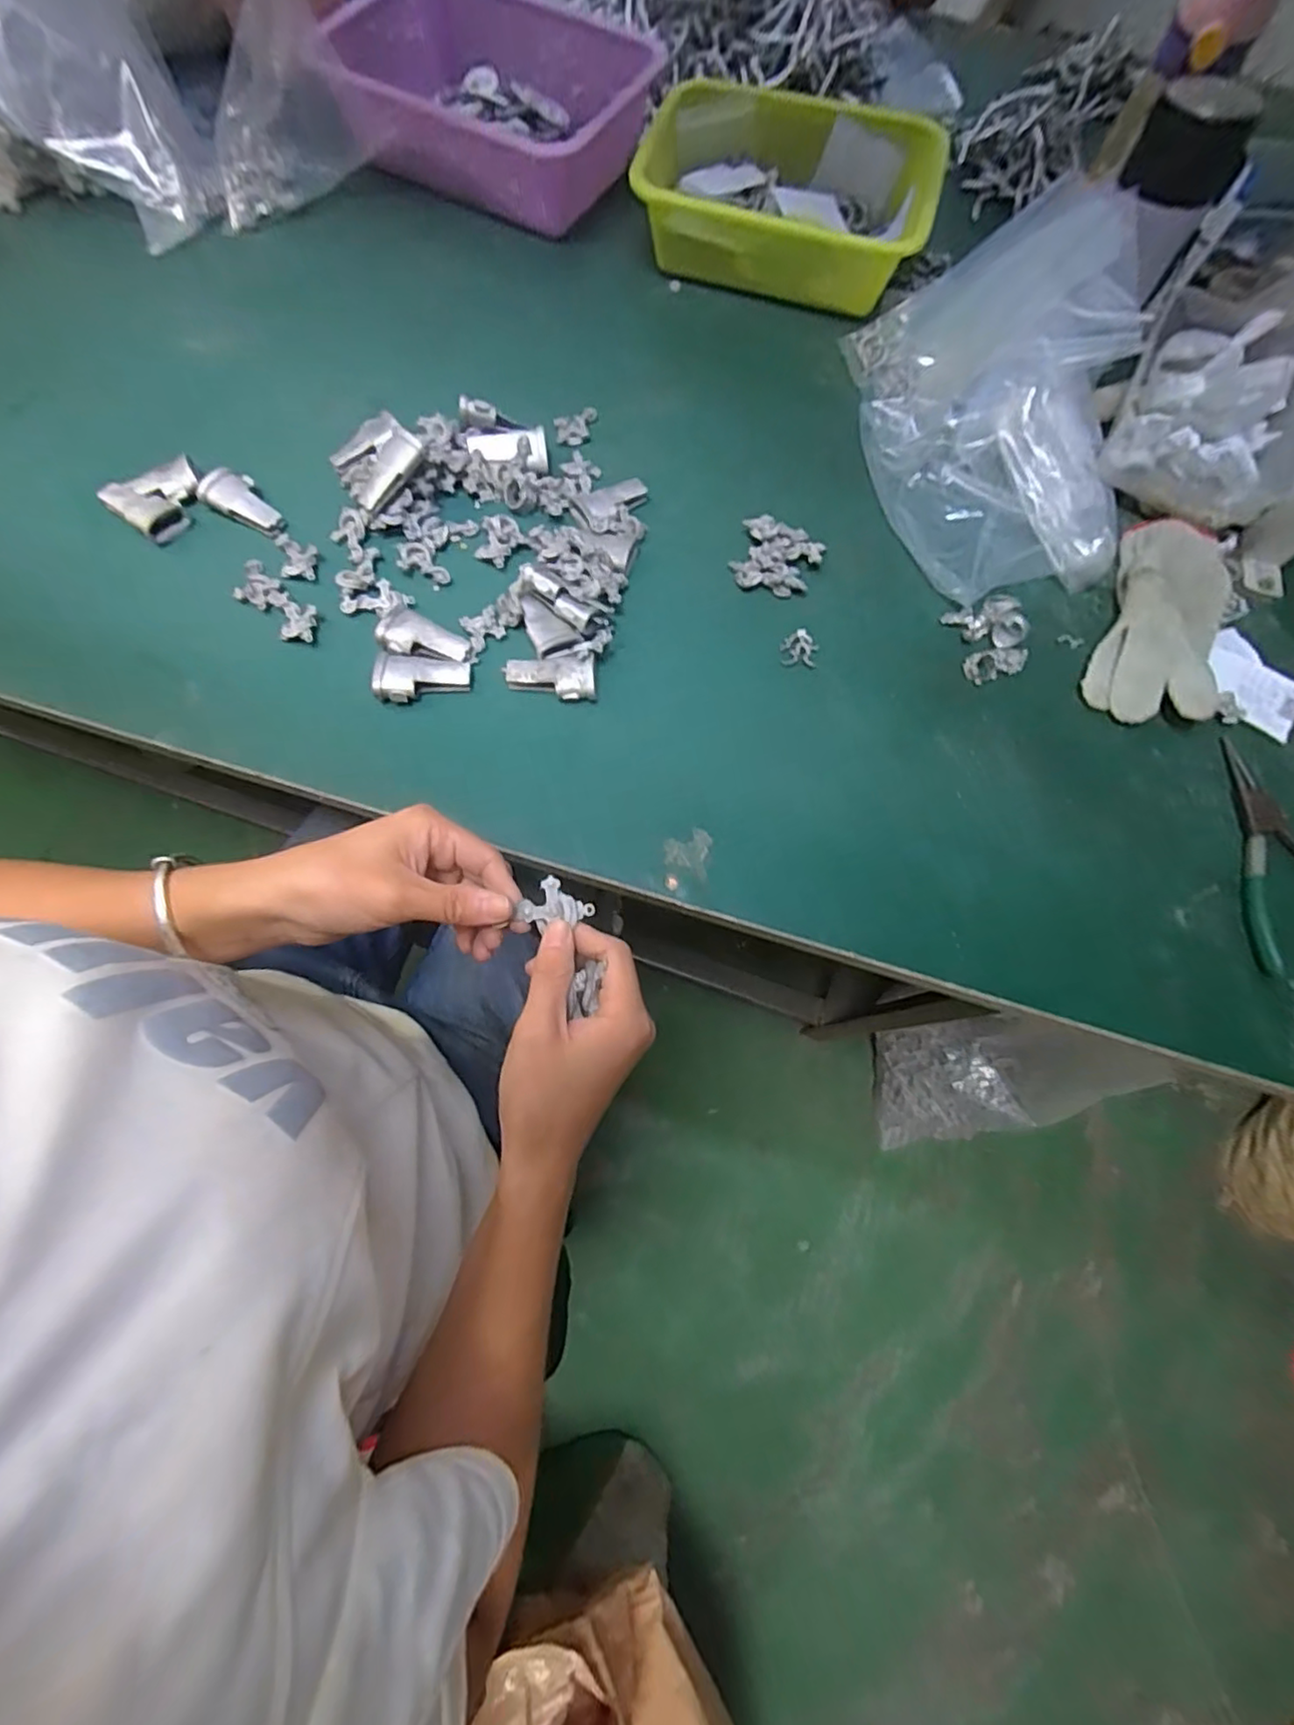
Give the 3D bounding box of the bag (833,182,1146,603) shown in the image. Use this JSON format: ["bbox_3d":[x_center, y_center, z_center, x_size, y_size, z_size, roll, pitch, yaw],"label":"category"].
[{"bbox_3d":[0.292,-0.378,0.490,0.207,0.114,0.325,1,72,-2],"label":"bag"}]

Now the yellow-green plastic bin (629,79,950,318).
[{"bbox_3d":[0.127,-0.620,0.583,0.263,0.078,0.159,13,72,2],"label":"yellow-green plastic bin"}]

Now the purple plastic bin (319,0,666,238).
[{"bbox_3d":[-0.154,-0.772,0.631,0.323,0.077,0.241,21,72,5],"label":"purple plastic bin"}]

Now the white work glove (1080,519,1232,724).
[{"bbox_3d":[0.395,-0.182,0.474,0.083,0.030,0.179,25,73,6],"label":"white work glove"}]

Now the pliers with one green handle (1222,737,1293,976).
[{"bbox_3d":[0.422,-0.009,0.419,0.078,0.017,0.160,-4,72,-3],"label":"pliers with one green handle"}]

